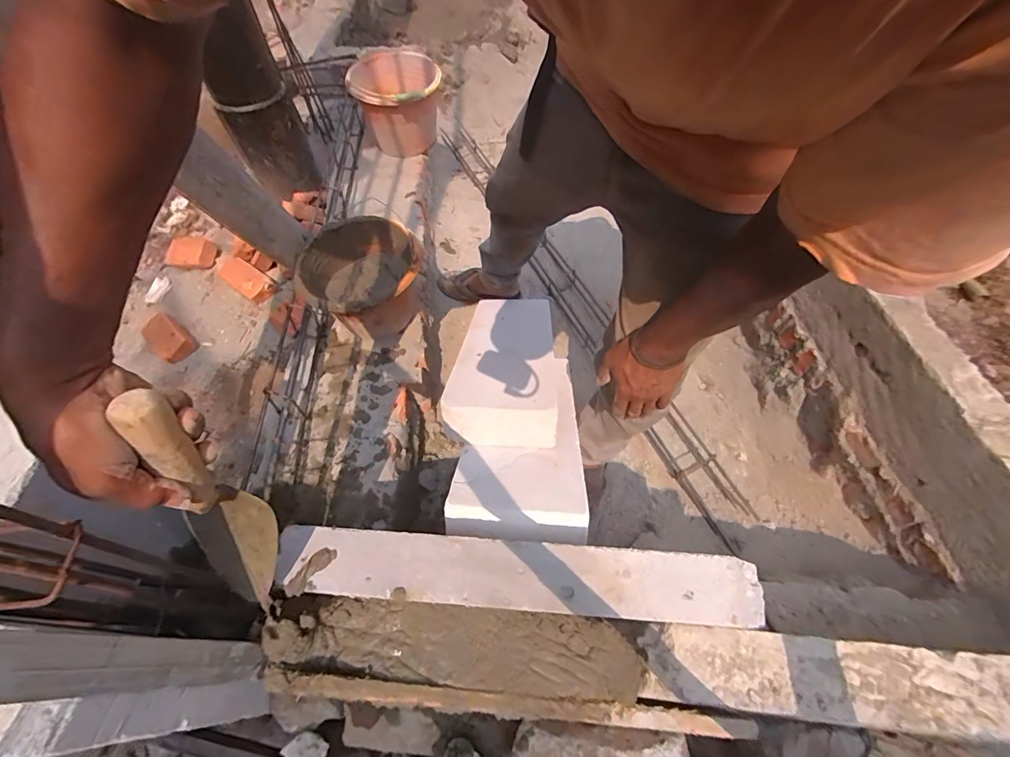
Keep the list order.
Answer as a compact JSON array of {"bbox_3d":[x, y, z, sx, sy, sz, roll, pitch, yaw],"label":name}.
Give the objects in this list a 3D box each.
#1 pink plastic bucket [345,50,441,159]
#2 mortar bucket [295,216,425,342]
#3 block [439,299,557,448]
[{"bbox_3d":[-0.321,-0.821,1.294,0.253,0.199,0.279,-13,57,-7],"label":"pink plastic bucket"},{"bbox_3d":[-0.295,-0.202,0.920,0.225,0.177,0.232,-1,57,1],"label":"mortar bucket"},{"bbox_3d":[0.004,-0.055,0.922,0.188,0.068,0.543,4,30,2],"label":"block"}]

